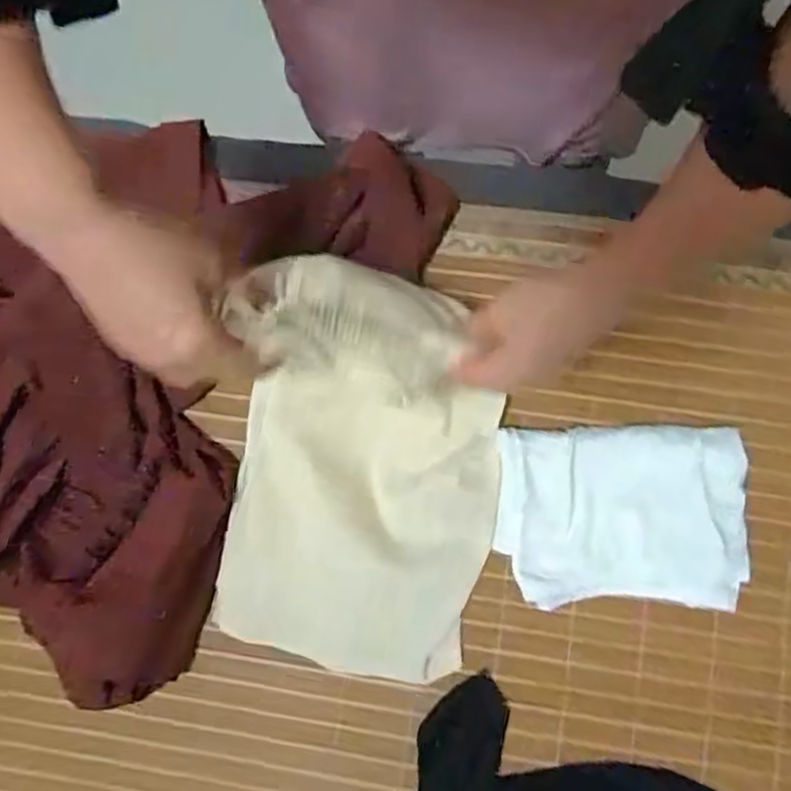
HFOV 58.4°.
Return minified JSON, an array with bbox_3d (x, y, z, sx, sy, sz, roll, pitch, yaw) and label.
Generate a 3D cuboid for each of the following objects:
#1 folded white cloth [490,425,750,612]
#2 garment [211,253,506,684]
[{"bbox_3d":[0.182,0.103,0.608,0.199,0.050,0.149,-2,82,3],"label":"folded white cloth"},{"bbox_3d":[-0.031,0.068,0.517,0.216,0.223,0.275,8,78,3],"label":"garment"}]

